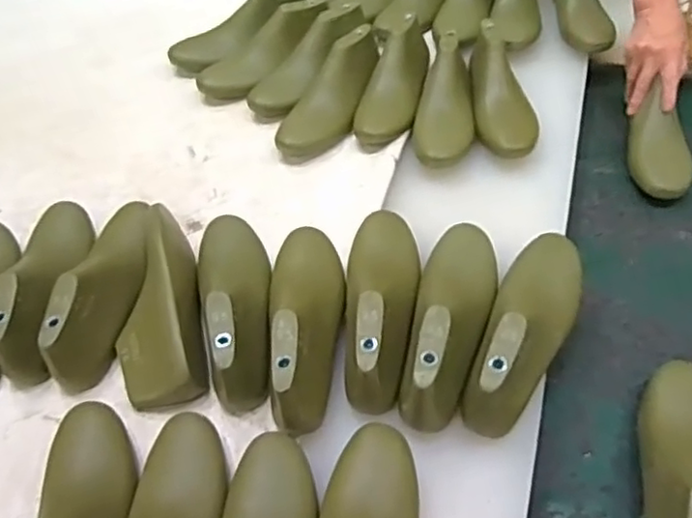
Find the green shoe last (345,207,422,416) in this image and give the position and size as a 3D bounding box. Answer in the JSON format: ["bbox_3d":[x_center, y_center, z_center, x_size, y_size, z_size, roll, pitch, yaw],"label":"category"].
[{"bbox_3d":[0.040,0.030,0.715,0.086,0.074,0.262,-1,50,6],"label":"green shoe last"}]

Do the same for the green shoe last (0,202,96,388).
[{"bbox_3d":[-0.363,0.011,0.784,0.074,0.078,0.270,-9,49,0],"label":"green shoe last"}]

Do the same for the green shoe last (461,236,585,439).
[{"bbox_3d":[0.196,0.058,0.687,0.084,0.083,0.260,17,54,20],"label":"green shoe last"}]

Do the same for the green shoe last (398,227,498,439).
[{"bbox_3d":[0.112,0.052,0.699,0.082,0.082,0.259,11,52,16],"label":"green shoe last"}]

